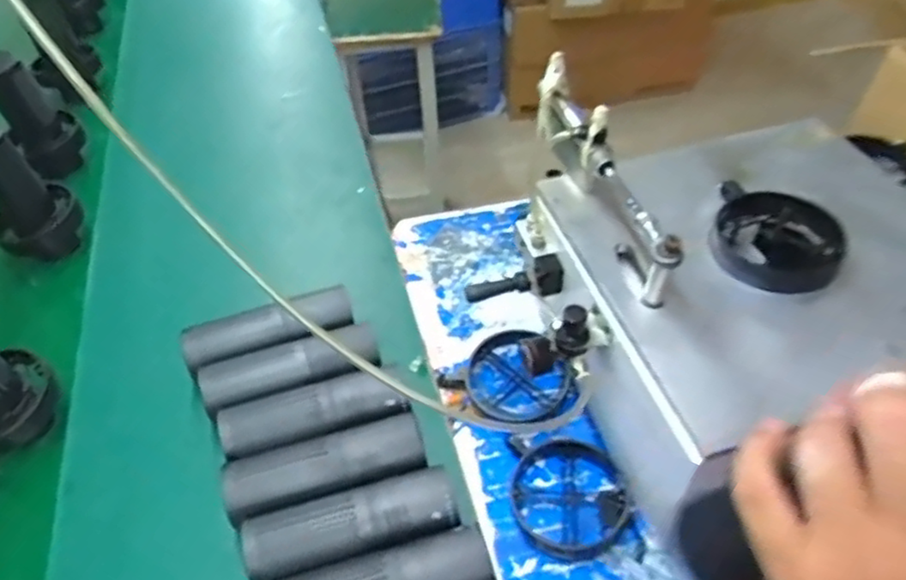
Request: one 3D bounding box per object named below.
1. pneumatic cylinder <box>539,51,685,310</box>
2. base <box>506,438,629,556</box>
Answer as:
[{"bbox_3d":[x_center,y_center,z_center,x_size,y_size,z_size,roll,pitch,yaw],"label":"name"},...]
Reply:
[{"bbox_3d":[0.117,-0.089,0.571,0.054,0.105,0.235,-9,49,-5],"label":"pneumatic cylinder"},{"bbox_3d":[0.098,0.177,0.579,0.101,0.023,0.098,7,49,10],"label":"base"}]

